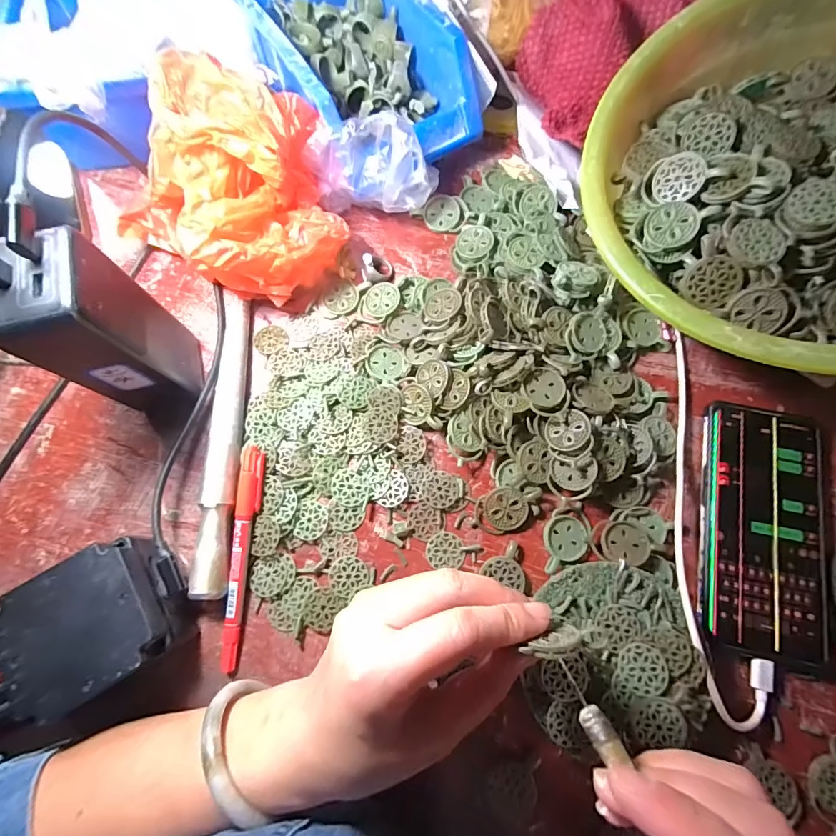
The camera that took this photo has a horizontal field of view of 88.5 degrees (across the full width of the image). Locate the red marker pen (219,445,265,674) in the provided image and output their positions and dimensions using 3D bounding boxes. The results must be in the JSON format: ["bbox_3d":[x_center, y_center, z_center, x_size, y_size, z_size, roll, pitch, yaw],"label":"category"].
[{"bbox_3d":[-0.115,0.090,0.282,0.015,0.013,0.140,2,76,1],"label":"red marker pen"}]

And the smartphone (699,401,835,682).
[{"bbox_3d":[0.235,0.075,0.288,0.084,0.011,0.165,11,77,3],"label":"smartphone"}]

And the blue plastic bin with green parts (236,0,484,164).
[{"bbox_3d":[-0.047,-0.275,0.343,0.126,0.072,0.181,-33,78,-7],"label":"blue plastic bin with green parts"}]

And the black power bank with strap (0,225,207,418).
[{"bbox_3d":[-0.184,-0.059,0.220,0.051,0.223,0.066,-1,76,0],"label":"black power bank with strap"}]

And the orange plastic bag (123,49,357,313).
[{"bbox_3d":[-0.130,-0.164,0.314,0.155,0.090,0.131,30,78,8],"label":"orange plastic bag"}]

